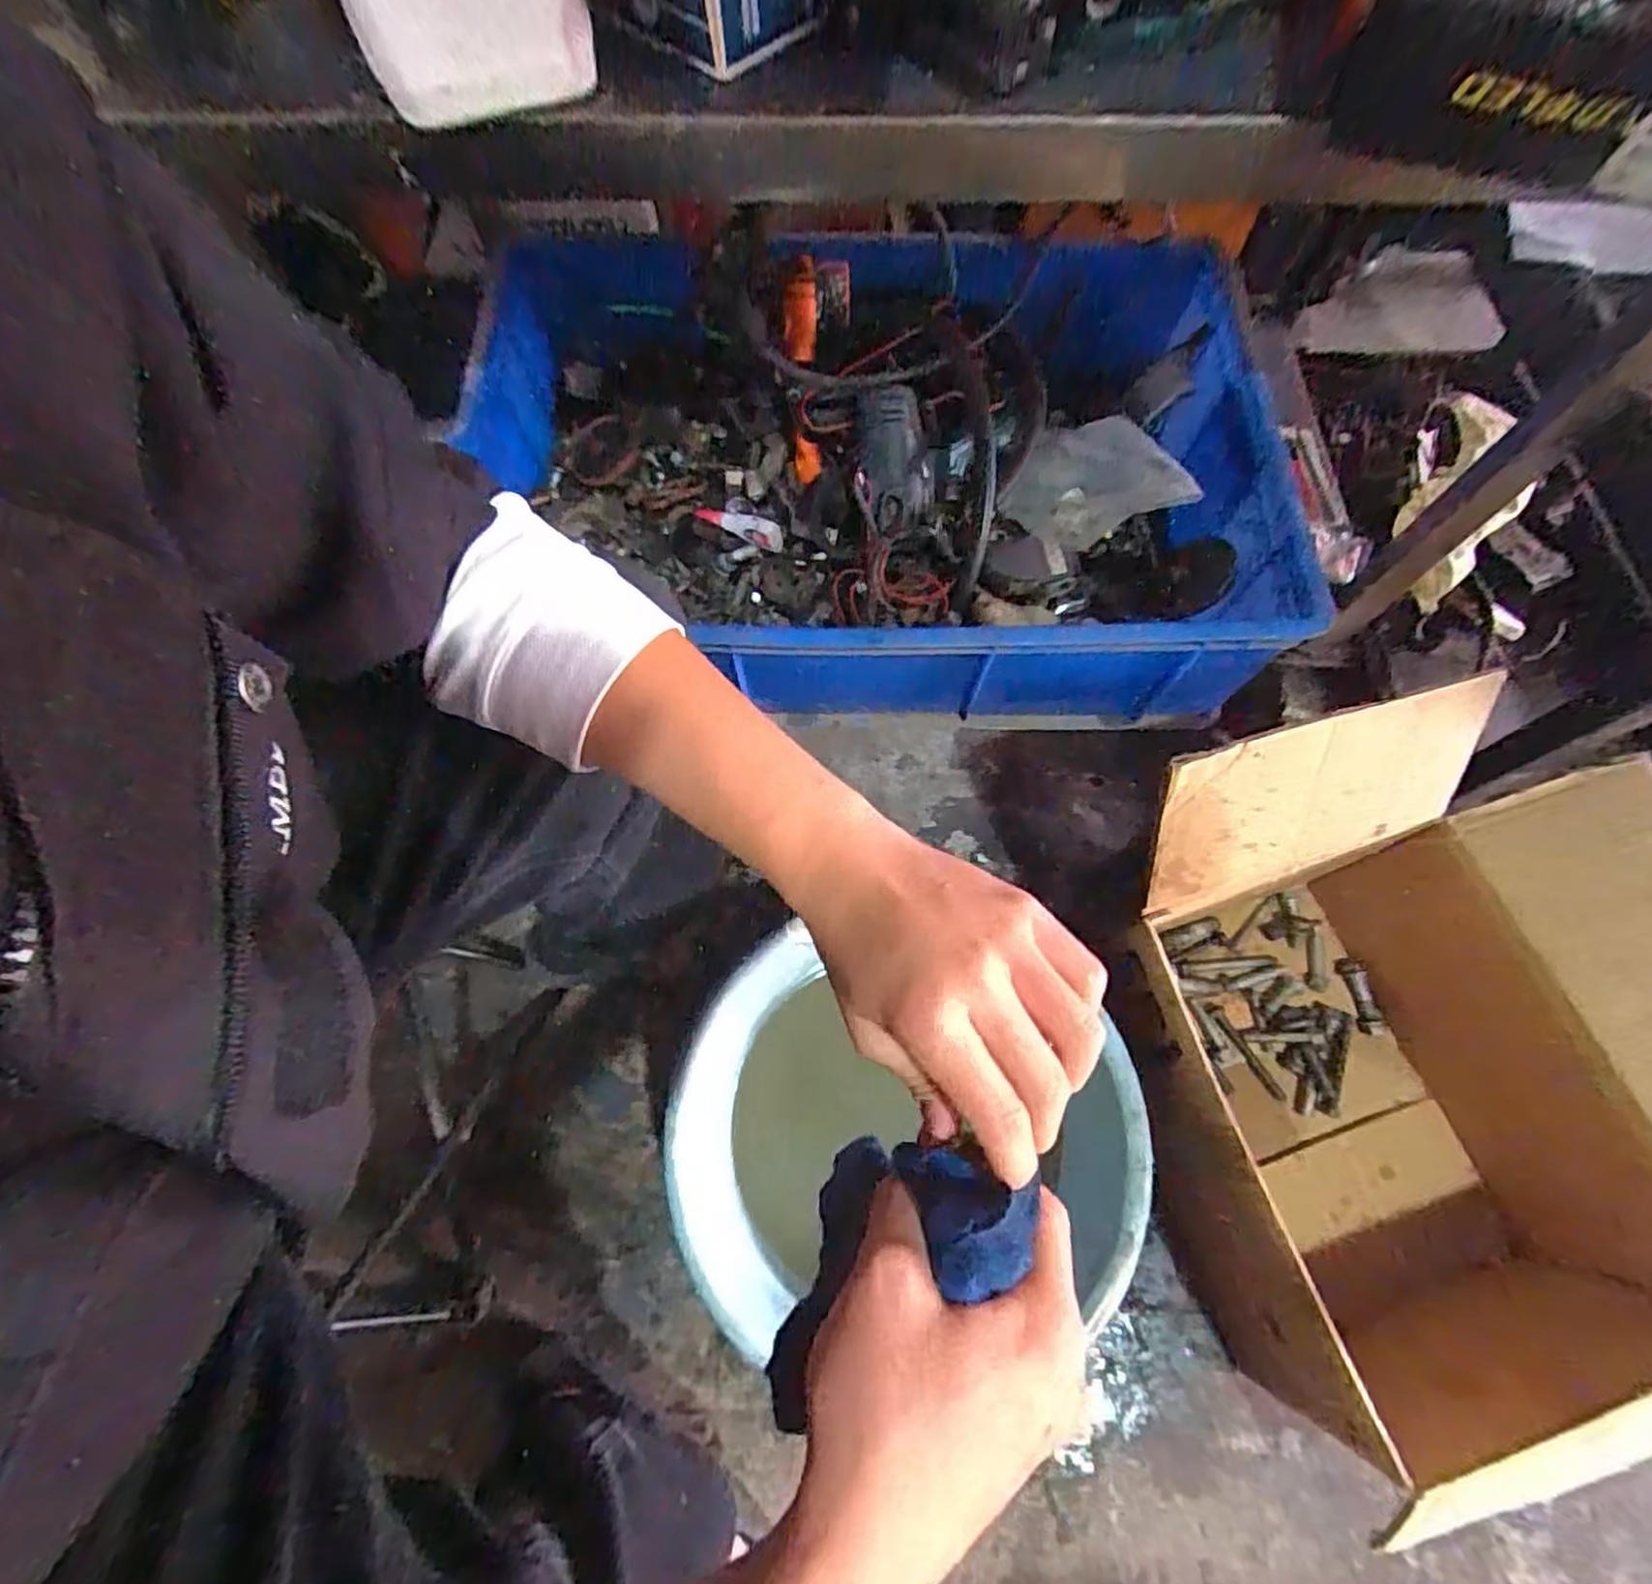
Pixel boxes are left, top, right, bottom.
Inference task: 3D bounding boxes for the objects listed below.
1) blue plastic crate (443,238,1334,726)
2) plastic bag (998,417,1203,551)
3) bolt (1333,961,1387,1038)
[{"bbox_3d":[0.043,-0.279,0.669,0.691,0.194,0.395,0,68,0],"label":"blue plastic crate"},{"bbox_3d":[0.225,-0.268,0.629,0.139,0.064,0.150,-8,68,-3],"label":"plastic bag"},{"bbox_3d":[0.570,0.217,0.769,0.022,0.020,0.079,-8,68,-3],"label":"bolt"}]

